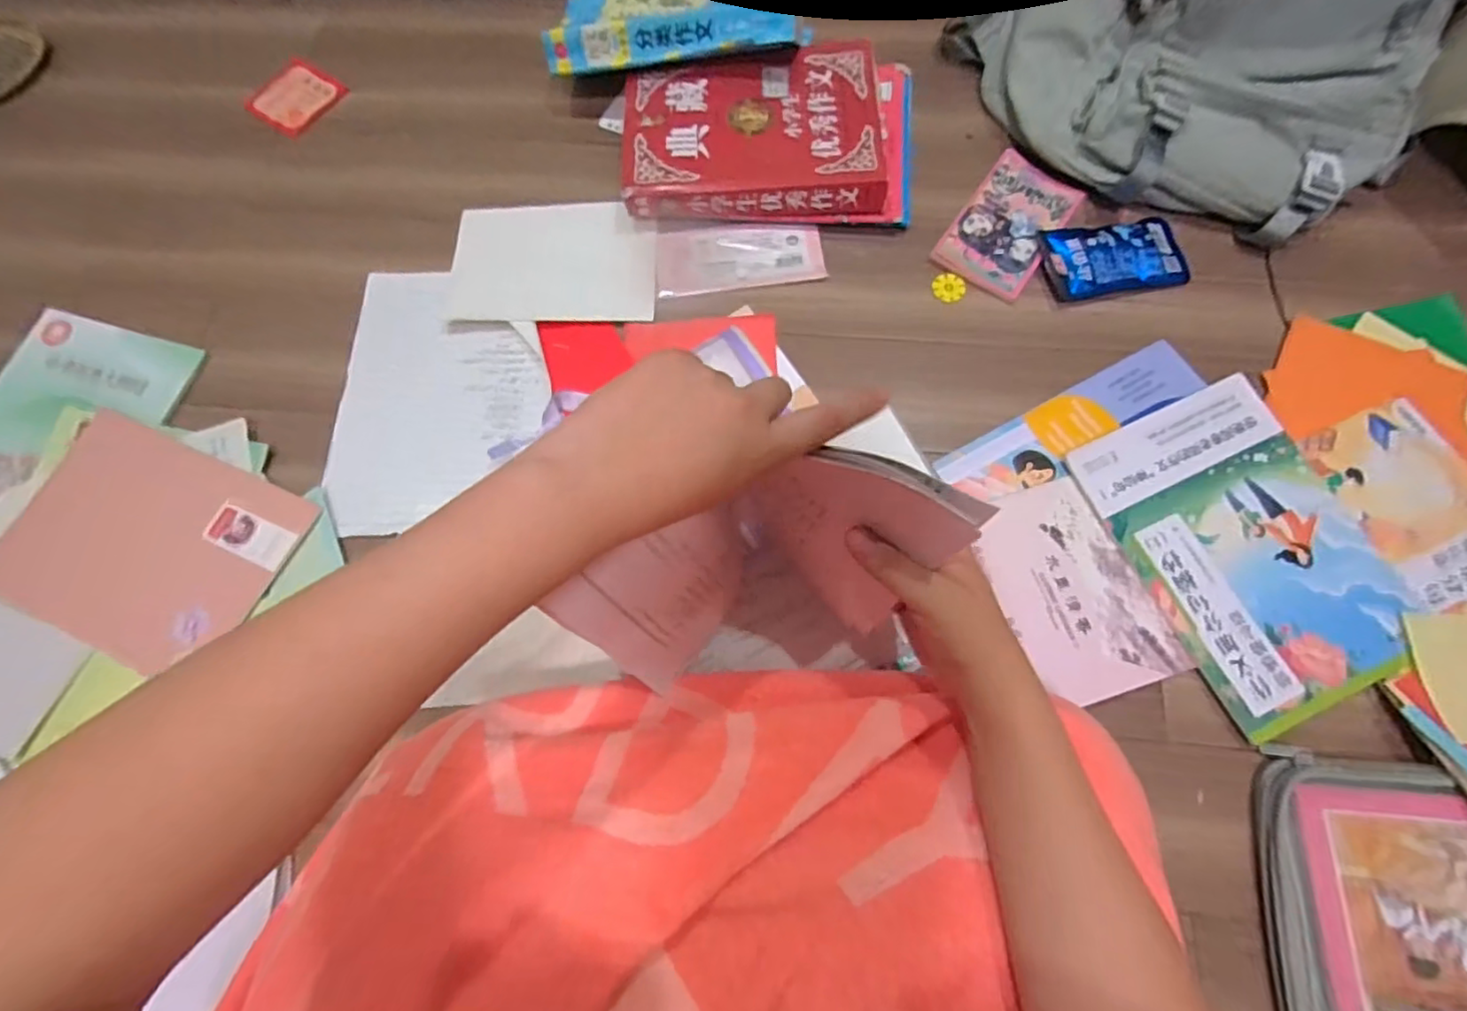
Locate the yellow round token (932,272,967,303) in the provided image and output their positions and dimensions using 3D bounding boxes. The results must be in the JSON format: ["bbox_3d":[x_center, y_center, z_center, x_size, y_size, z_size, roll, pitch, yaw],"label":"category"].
[{"bbox_3d":[0.214,-0.215,0.617,0.032,0.005,0.032,-1,72,2],"label":"yellow round token"}]

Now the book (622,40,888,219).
[{"bbox_3d":[0.021,-0.382,0.650,0.263,0.046,0.198,-3,72,1],"label":"book"}]

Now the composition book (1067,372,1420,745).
[{"bbox_3d":[0.422,0.030,0.514,0.180,0.010,0.252,-23,73,-5],"label":"composition book"}]

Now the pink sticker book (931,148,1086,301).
[{"bbox_3d":[0.277,-0.283,0.626,0.091,0.006,0.153,33,76,12],"label":"pink sticker book"}]

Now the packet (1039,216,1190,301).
[{"bbox_3d":[0.370,-0.244,0.610,0.135,0.010,0.075,-10,72,-1],"label":"packet"}]

